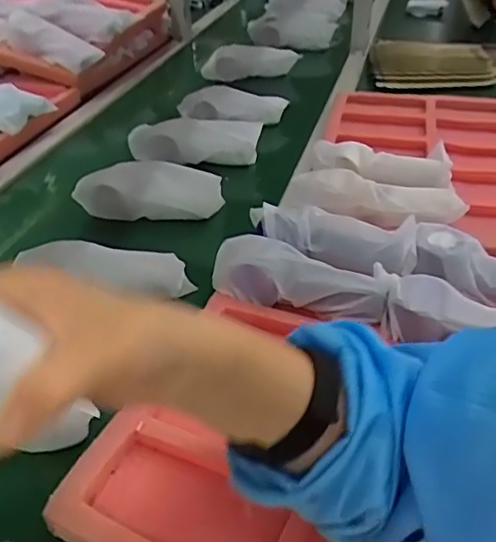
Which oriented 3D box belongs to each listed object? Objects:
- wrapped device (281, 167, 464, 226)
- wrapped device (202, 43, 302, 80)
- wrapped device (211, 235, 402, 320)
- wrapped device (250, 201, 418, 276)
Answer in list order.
[{"bbox_3d":[0.154,-0.092,0.709,0.208,0.052,0.067,4,36,8],"label":"wrapped device"},{"bbox_3d":[0.004,-0.421,1.182,0.191,0.072,0.063,2,36,4],"label":"wrapped device"},{"bbox_3d":[0.050,0.004,0.578,0.185,0.041,0.061,13,39,19],"label":"wrapped device"},{"bbox_3d":[0.085,-0.035,0.611,0.179,0.043,0.060,8,37,12],"label":"wrapped device"}]

